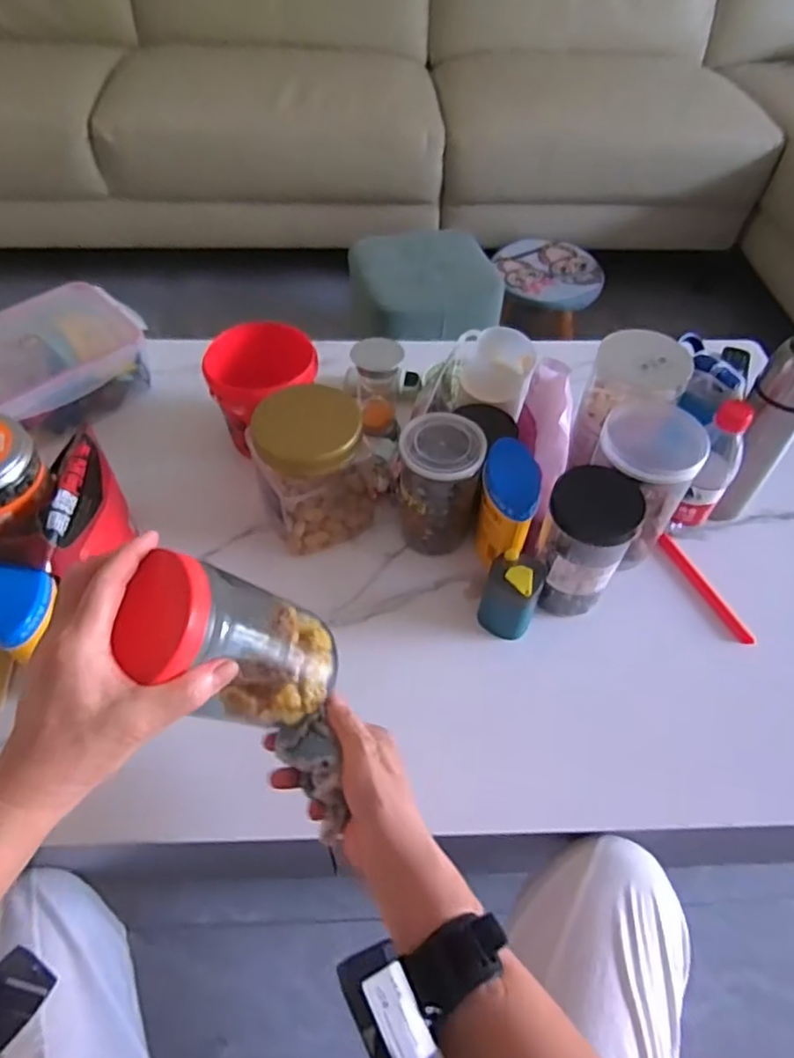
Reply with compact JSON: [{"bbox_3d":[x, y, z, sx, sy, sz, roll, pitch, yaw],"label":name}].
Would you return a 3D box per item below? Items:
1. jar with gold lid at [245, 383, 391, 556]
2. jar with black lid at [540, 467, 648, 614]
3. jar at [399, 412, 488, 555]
[{"bbox_3d":[-0.094,-0.071,0.683,0.117,0.178,0.117,1,53,-2],"label":"jar with gold lid"},{"bbox_3d":[0.184,0.020,0.633,0.085,0.154,0.071,21,55,13],"label":"jar with black lid"},{"bbox_3d":[0.044,-0.045,0.682,0.088,0.141,0.080,8,53,4],"label":"jar"}]

